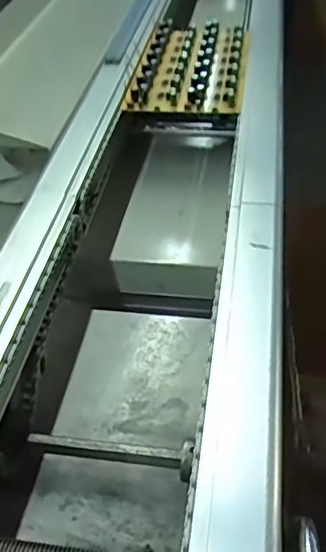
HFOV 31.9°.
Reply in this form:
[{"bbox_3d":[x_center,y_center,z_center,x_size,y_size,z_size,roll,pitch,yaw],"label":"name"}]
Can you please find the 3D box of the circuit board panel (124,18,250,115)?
[{"bbox_3d":[0.046,-0.301,0.801,0.143,0.027,0.294,6,43,8],"label":"circuit board panel"}]

